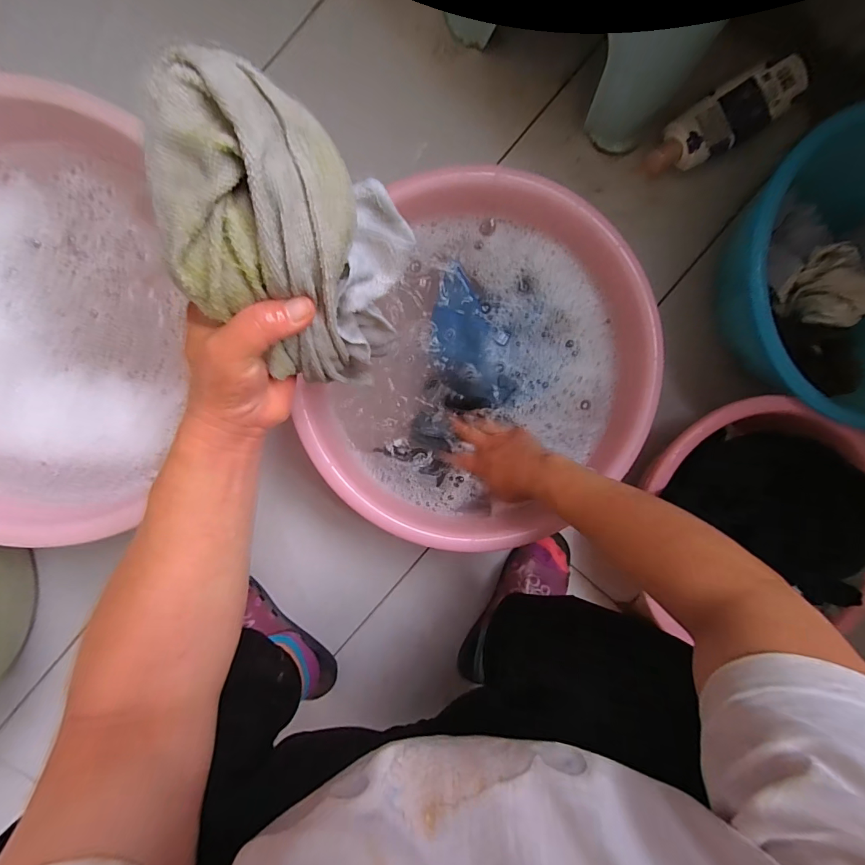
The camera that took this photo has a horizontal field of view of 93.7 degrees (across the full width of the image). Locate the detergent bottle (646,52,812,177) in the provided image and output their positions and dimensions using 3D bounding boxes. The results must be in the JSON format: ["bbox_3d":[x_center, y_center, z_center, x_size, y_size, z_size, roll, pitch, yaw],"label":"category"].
[{"bbox_3d":[0.388,-0.419,0.548,0.194,0.060,0.076,-33,99,1],"label":"detergent bottle"}]

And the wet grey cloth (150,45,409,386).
[{"bbox_3d":[-0.079,-0.098,0.232,0.120,0.114,0.124,14,96,-6],"label":"wet grey cloth"}]

